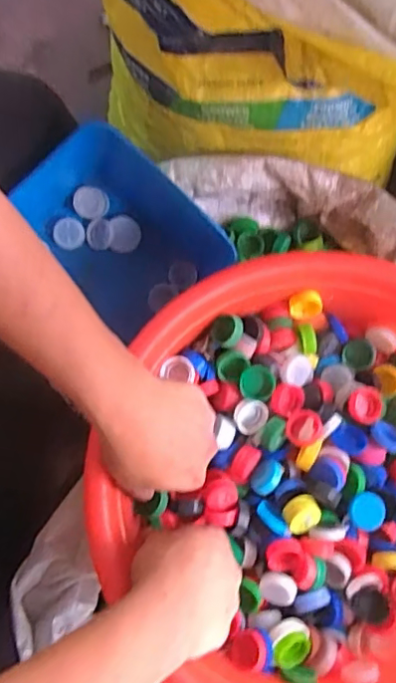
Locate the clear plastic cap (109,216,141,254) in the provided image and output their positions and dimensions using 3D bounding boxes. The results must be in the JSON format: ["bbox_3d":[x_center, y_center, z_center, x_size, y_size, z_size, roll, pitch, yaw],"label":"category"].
[{"bbox_3d":[-0.080,-0.116,0.609,0.033,0.014,0.039,-3,102,-25],"label":"clear plastic cap"}]

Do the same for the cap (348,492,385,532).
[{"bbox_3d":[0.150,0.151,0.501,0.032,0.012,0.032,0,78,-1],"label":"cap"}]

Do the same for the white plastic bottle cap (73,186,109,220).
[{"bbox_3d":[-0.113,-0.145,0.593,0.036,0.017,0.030,4,78,0],"label":"white plastic bottle cap"}]

